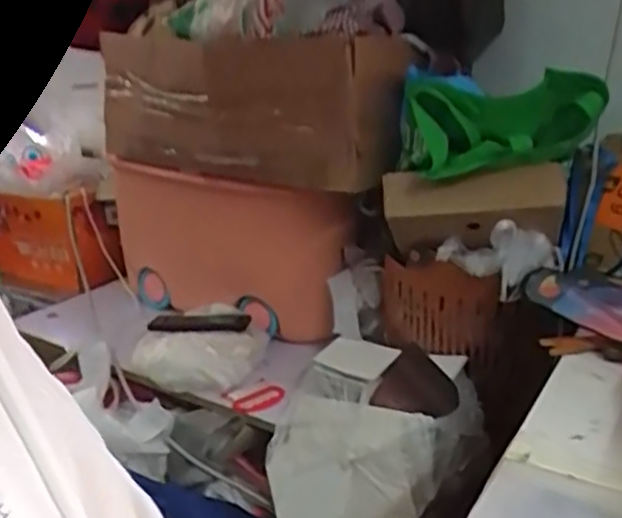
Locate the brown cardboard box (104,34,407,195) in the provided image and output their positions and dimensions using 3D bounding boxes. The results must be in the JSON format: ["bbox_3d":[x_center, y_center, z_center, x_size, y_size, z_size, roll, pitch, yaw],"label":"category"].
[{"bbox_3d":[-0.115,-0.244,1.097,0.535,0.192,0.188,17,26,42],"label":"brown cardboard box"}]

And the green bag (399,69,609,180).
[{"bbox_3d":[0.236,-0.172,0.887,0.242,0.123,0.153,2,19,9],"label":"green bag"}]

